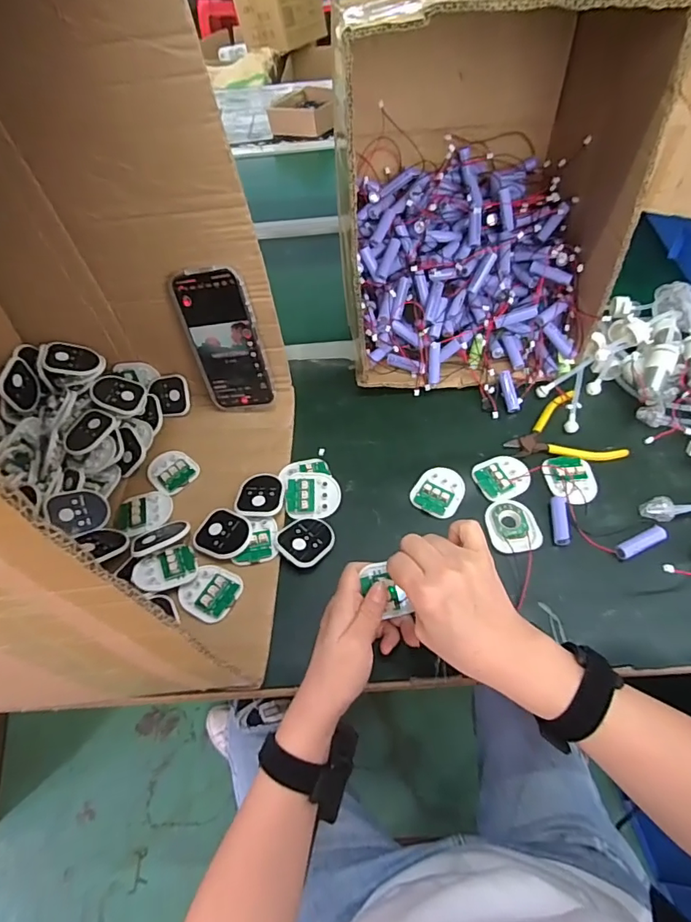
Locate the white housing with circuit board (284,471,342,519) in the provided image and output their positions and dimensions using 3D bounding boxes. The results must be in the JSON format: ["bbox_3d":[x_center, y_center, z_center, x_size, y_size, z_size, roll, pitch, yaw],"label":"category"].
[{"bbox_3d":[-0.035,0.036,0.517,0.058,0.010,0.052,-8,76,-6],"label":"white housing with circuit board"}]

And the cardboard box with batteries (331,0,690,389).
[{"bbox_3d":[0.143,-0.312,0.556,0.283,0.354,0.308,-1,54,3],"label":"cardboard box with batteries"}]

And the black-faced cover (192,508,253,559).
[{"bbox_3d":[-0.127,0.074,0.490,0.060,0.009,0.050,32,62,24],"label":"black-faced cover"}]

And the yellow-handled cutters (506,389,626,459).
[{"bbox_3d":[0.243,-0.026,0.544,0.105,0.014,0.099,-22,56,-12],"label":"yellow-handled cutters"}]

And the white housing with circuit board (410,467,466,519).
[{"bbox_3d":[0.102,0.033,0.518,0.049,0.011,0.058,26,60,21],"label":"white housing with circuit board"}]

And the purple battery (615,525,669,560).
[{"bbox_3d":[0.287,0.079,0.462,0.057,0.017,0.015,-22,56,-11],"label":"purple battery"}]

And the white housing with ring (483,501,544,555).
[{"bbox_3d":[0.169,0.064,0.480,0.049,0.008,0.060,-9,54,-2],"label":"white housing with ring"}]

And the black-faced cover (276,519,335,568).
[{"bbox_3d":[-0.040,0.082,0.489,0.055,0.009,0.055,39,50,25],"label":"black-faced cover"}]

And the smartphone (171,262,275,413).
[{"bbox_3d":[-0.137,-0.134,0.548,0.079,0.168,0.013,-3,38,9],"label":"smartphone"}]

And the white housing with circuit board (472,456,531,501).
[{"bbox_3d":[0.172,0.016,0.522,0.059,0.008,0.054,-17,55,-8],"label":"white housing with circuit board"}]

